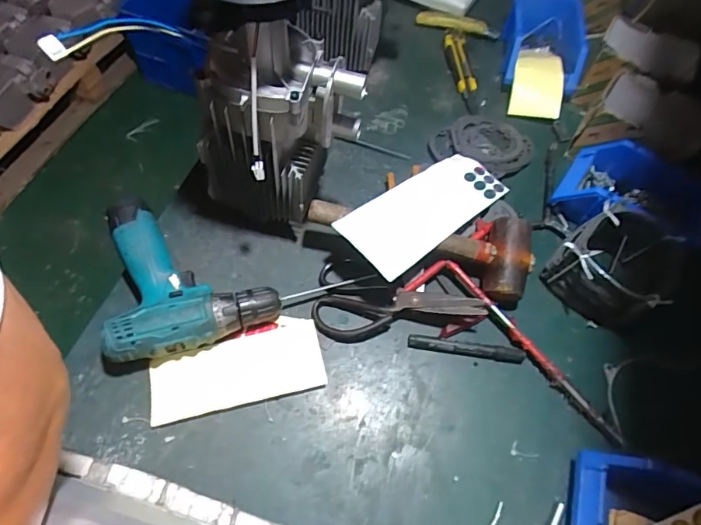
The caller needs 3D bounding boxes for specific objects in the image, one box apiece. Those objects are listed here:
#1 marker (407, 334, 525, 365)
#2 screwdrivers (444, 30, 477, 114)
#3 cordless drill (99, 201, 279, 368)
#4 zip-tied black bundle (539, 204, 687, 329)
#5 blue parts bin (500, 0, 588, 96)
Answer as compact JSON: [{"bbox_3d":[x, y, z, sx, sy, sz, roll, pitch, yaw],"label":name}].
[{"bbox_3d":[0.135,0.101,0.543,0.134,0.012,0.016,9,61,-1],"label":"marker"},{"bbox_3d":[0.187,-0.324,0.776,0.039,0.022,0.171,-5,63,-8],"label":"screwdrivers"},{"bbox_3d":[-0.188,0.010,0.543,0.181,0.062,0.186,-12,64,-12],"label":"cordless drill"},{"bbox_3d":[0.323,0.001,0.569,0.125,0.082,0.126,37,65,14],"label":"zip-tied black bundle"},{"bbox_3d":[0.317,-0.361,0.773,0.130,0.080,0.162,12,62,4],"label":"blue parts bin"}]

